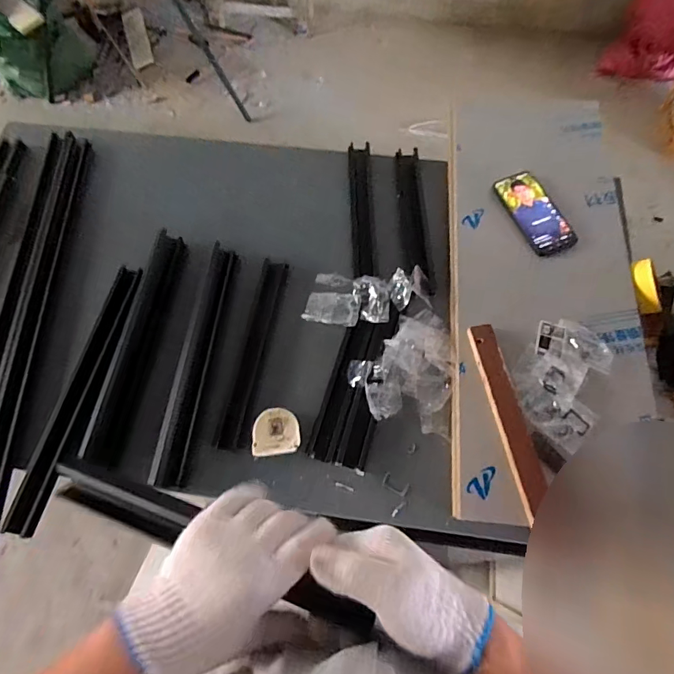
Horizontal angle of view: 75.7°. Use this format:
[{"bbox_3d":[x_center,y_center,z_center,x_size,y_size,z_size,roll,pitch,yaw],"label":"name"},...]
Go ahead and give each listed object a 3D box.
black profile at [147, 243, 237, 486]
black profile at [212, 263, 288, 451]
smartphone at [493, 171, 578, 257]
[{"bbox_3d":[-0.217,0.027,0.664,0.039,0.034,0.378,7,68,3],"label":"black profile"},{"bbox_3d":[-0.134,0.016,0.684,0.040,0.020,0.315,9,69,4],"label":"black profile"},{"bbox_3d":[0.334,-0.211,0.733,0.075,0.012,0.164,-22,71,-6],"label":"smartphone"}]

